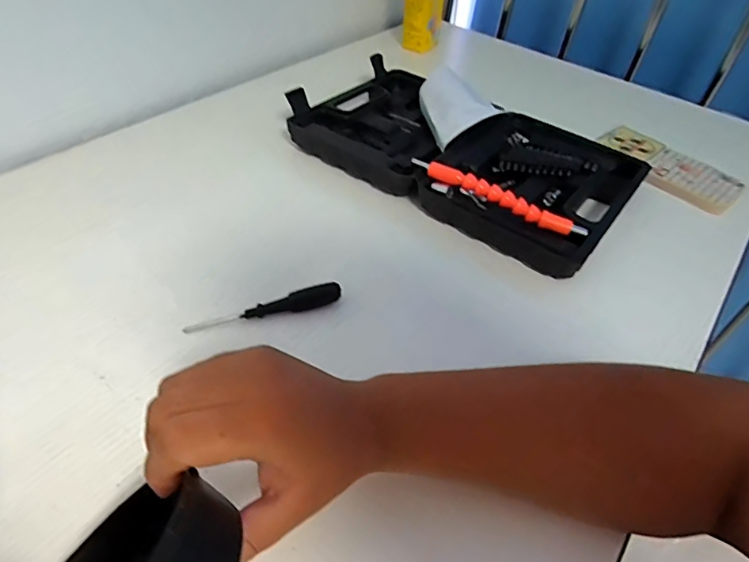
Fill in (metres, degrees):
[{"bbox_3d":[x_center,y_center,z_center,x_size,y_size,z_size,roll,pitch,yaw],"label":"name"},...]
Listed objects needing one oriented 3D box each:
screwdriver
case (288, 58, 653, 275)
[{"bbox_3d":[-0.083,0.020,0.376,0.115,0.010,0.014,-10,47,-17],"label":"screwdriver"},{"bbox_3d":[0.090,-0.144,0.525,0.342,0.041,0.214,31,49,22],"label":"case"}]

